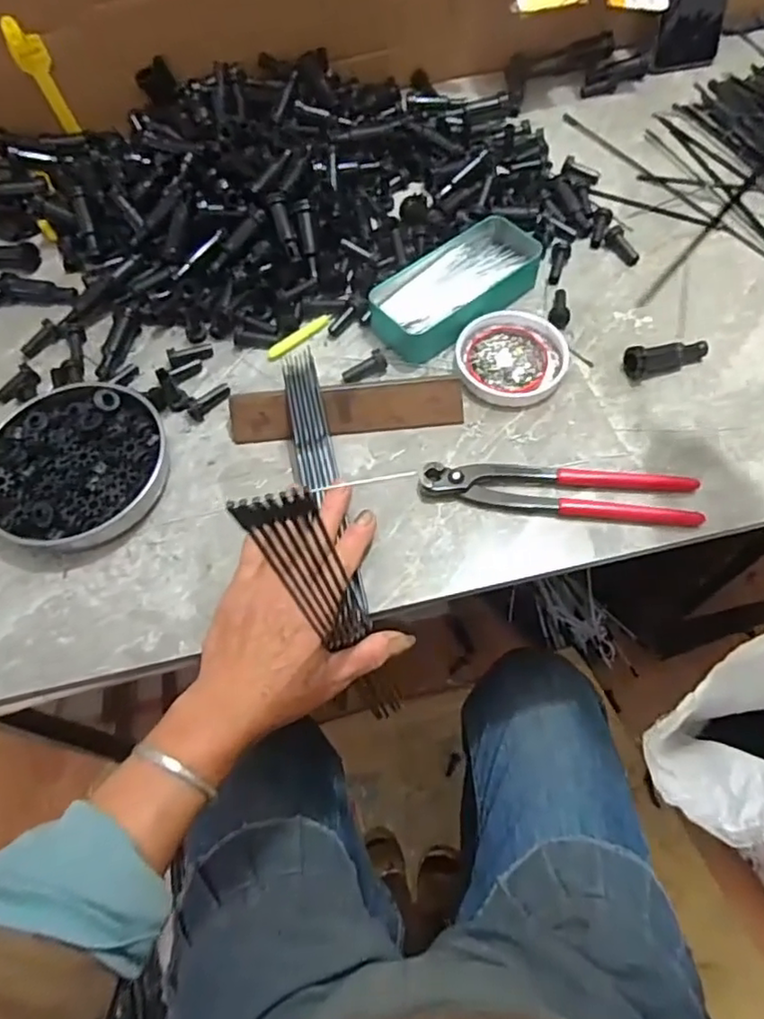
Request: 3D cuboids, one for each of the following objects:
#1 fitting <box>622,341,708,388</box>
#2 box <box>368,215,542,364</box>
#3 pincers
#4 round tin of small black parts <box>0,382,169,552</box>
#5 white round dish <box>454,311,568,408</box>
[{"bbox_3d":[0.231,-0.124,0.507,0.070,0.025,0.022,-17,63,-6],"label":"fitting"},{"bbox_3d":[0.063,-0.193,0.538,0.156,0.028,0.075,-42,68,-17],"label":"box"},{"bbox_3d":[0.128,-0.012,0.457,0.194,0.015,0.038,3,63,5],"label":"pincers"},{"bbox_3d":[-0.233,-0.035,0.480,0.137,0.028,0.137,-1,62,2],"label":"round tin of small black parts"},{"bbox_3d":[0.106,-0.125,0.517,0.085,0.012,0.089,-1,62,2],"label":"white round dish"}]

